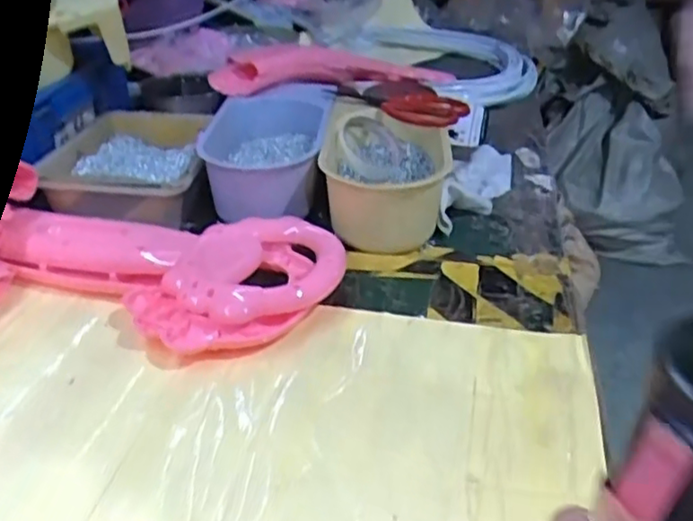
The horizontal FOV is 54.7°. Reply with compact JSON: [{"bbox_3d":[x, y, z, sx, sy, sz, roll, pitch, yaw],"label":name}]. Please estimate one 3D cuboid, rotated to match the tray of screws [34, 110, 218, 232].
[{"bbox_3d":[-0.249,-0.115,0.829,0.176,0.068,0.247,0,31,2],"label":"tray of screws"}]

